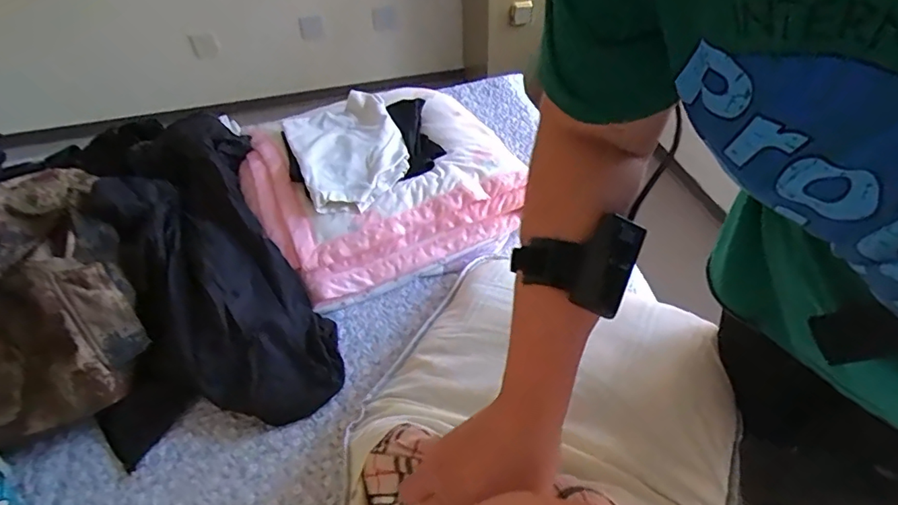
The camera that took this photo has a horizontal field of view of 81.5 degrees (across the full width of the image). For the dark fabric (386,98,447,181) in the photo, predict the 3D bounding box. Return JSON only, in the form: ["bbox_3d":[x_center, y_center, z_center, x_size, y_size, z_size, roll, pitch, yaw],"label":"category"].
[{"bbox_3d":[-0.064,-0.230,0.987,0.081,0.019,0.274,-9,46,-5],"label":"dark fabric"}]

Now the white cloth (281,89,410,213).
[{"bbox_3d":[-0.191,-0.215,0.979,0.203,0.045,0.384,-18,47,-14],"label":"white cloth"}]

